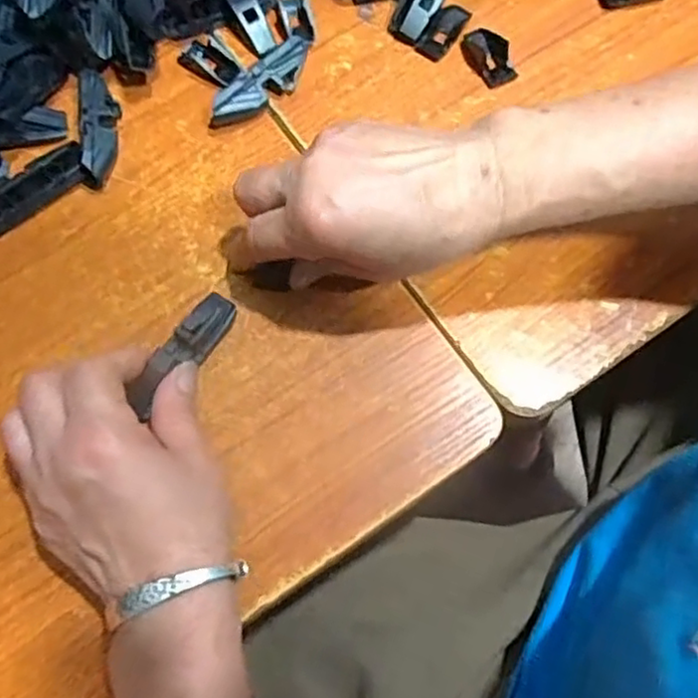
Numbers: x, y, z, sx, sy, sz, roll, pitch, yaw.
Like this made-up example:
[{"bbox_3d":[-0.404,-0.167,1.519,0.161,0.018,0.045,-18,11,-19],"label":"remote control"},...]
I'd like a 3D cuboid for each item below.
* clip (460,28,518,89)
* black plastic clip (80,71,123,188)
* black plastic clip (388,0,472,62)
[{"bbox_3d":[0.086,-0.179,0.415,0.025,0.005,0.041,-18,72,-5],"label":"clip"},{"bbox_3d":[-0.146,-0.131,0.396,0.018,0.019,0.070,-5,72,-1],"label":"black plastic clip"},{"bbox_3d":[0.049,-0.209,0.419,0.043,0.020,0.040,34,75,11],"label":"black plastic clip"}]

